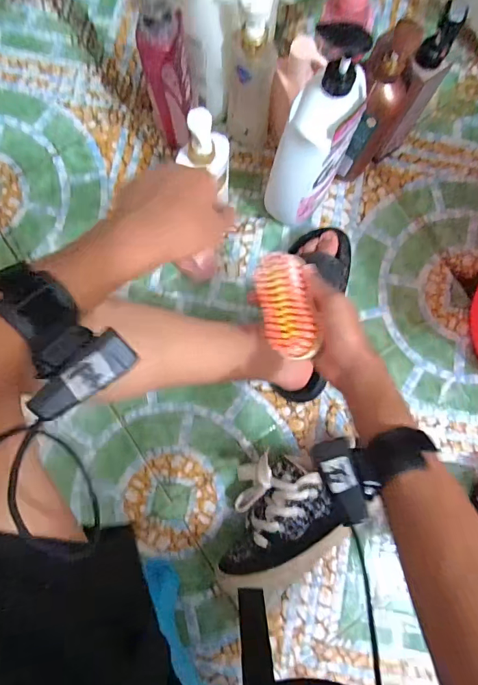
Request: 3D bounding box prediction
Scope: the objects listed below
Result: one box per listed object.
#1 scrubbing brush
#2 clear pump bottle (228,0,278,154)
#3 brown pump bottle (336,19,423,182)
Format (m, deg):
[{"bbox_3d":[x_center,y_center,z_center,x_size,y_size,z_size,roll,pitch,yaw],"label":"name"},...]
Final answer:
[{"bbox_3d":[0.054,-0.040,0.452,0.052,0.038,0.115,-19,73,23],"label":"scrubbing brush"},{"bbox_3d":[0.020,-0.379,0.609,0.065,0.256,0.052,-4,82,-3],"label":"clear pump bottle"},{"bbox_3d":[0.189,-0.325,0.606,0.071,0.254,0.055,-23,83,-6],"label":"brown pump bottle"}]

